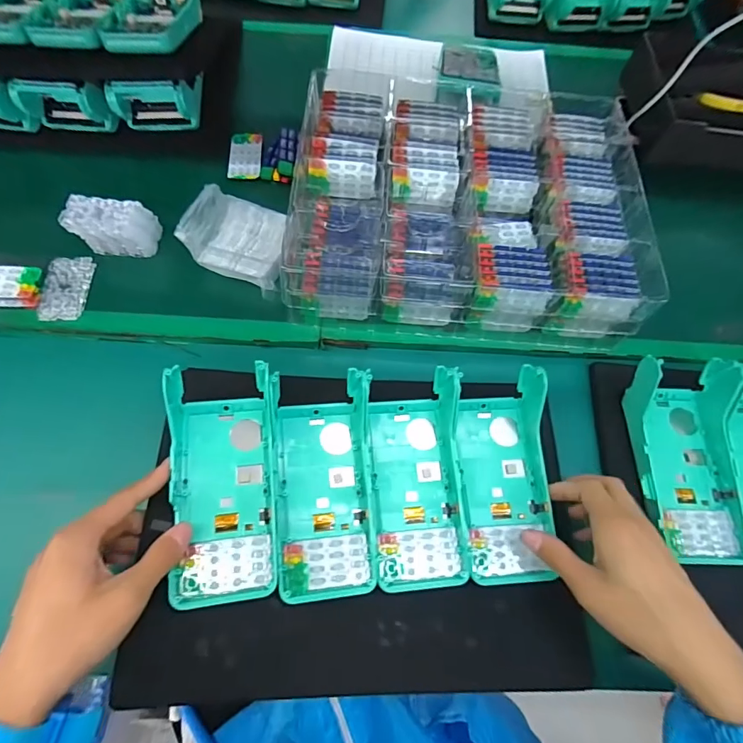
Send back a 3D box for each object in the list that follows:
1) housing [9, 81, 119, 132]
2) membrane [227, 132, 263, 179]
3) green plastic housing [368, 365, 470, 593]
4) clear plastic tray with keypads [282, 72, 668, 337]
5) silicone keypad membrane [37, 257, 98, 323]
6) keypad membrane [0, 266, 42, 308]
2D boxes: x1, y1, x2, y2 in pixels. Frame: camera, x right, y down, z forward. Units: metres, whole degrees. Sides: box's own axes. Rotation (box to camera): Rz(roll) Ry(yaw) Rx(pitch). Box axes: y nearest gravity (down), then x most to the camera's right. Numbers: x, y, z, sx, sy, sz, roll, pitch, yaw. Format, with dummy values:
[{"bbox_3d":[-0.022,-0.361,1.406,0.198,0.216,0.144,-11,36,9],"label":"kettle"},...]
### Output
[{"bbox_3d":[-0.330,-0.282,0.467,0.084,0.058,0.035,7,67,0],"label":"housing"},{"bbox_3d":[-0.146,-0.251,0.504,0.036,0.009,0.062,1,67,-3],"label":"membrane"},{"bbox_3d":[0.038,0.085,0.356,0.074,0.049,0.165,-2,67,-4],"label":"green plastic housing"},{"bbox_3d":[0.086,-0.195,0.460,0.358,0.072,0.313,4,67,-2],"label":"clear plastic tray with keypads"},{"bbox_3d":[-0.297,-0.083,0.423,0.038,0.011,0.071,3,67,-2],"label":"silicone keypad membrane"},{"bbox_3d":[-0.347,-0.082,0.411,0.060,0.014,0.039,0,78,-8],"label":"keypad membrane"}]

